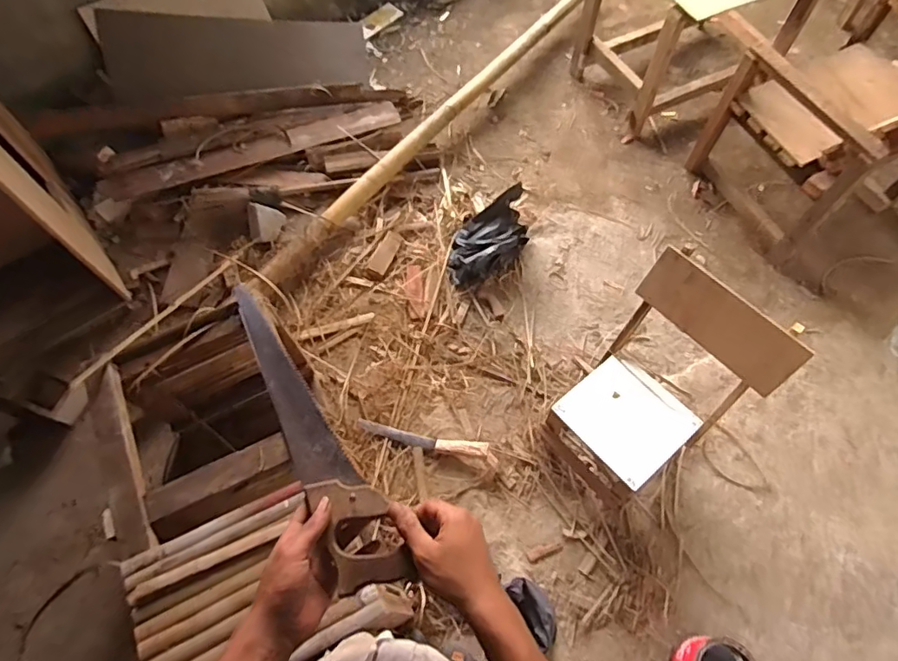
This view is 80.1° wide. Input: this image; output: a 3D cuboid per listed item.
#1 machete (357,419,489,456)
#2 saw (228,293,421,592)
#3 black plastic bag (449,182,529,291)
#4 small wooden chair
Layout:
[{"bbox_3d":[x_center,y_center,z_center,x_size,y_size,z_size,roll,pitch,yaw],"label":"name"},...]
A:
[{"bbox_3d":[-0.077,0.311,1.540,0.384,0.035,0.049,10,64,7],"label":"machete"},{"bbox_3d":[-0.160,0.104,0.593,0.066,0.027,0.383,-29,66,-13],"label":"saw"},{"bbox_3d":[0.137,-0.309,1.827,0.258,0.131,0.334,1,63,2],"label":"black plastic bag"},{"bbox_3d":[0.519,0.164,1.398,0.457,0.492,0.387,-39,69,-17],"label":"small wooden chair"}]

